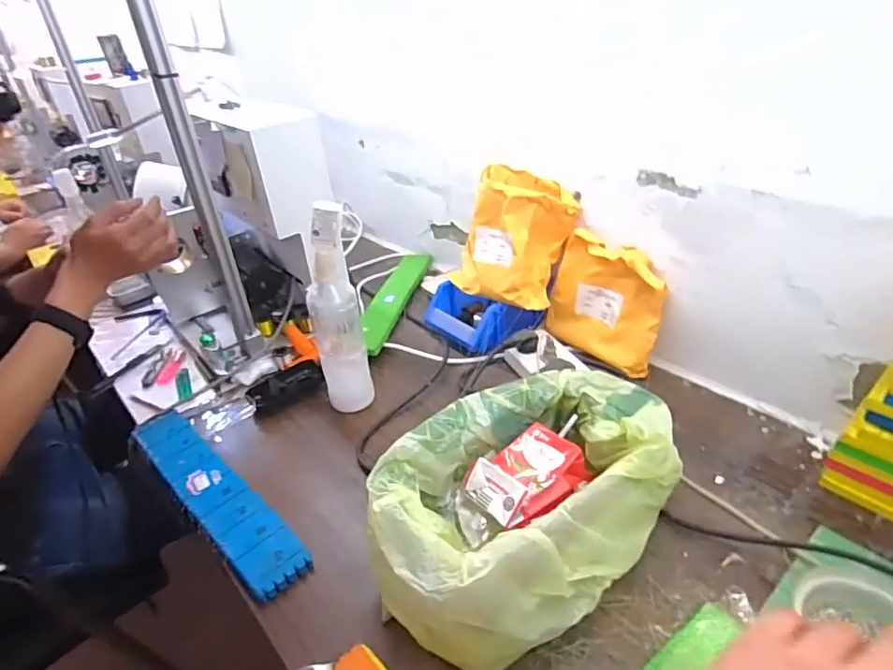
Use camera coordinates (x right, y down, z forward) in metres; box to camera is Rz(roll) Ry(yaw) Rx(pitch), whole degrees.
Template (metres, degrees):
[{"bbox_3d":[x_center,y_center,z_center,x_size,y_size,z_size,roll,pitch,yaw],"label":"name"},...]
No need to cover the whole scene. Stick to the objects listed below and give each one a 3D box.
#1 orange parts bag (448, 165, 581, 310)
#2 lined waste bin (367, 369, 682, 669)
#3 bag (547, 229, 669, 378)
[{"bbox_3d":[0.097,-0.146,0.810,0.167,0.192,0.081,24,23,37],"label":"orange parts bag"},{"bbox_3d":[0.075,0.154,0.515,0.286,0.123,0.189,-31,41,-33],"label":"lined waste bin"},{"bbox_3d":[0.226,-0.051,0.763,0.050,0.160,0.167,-18,35,-40],"label":"bag"}]

